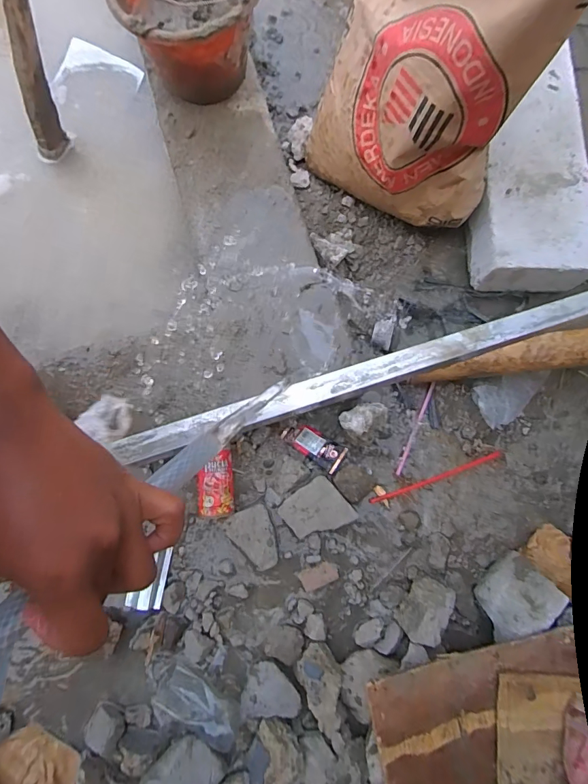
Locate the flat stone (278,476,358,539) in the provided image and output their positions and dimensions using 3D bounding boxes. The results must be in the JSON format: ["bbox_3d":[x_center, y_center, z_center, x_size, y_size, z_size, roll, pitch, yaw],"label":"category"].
[{"bbox_3d":[0.037,0.195,0.657,0.097,0.015,0.087,-38,82,-8],"label":"flat stone"}]

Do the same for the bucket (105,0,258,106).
[{"bbox_3d":[-0.164,-0.612,0.672,0.223,0.155,0.226,0,79,-2],"label":"bucket"}]

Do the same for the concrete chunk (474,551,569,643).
[{"bbox_3d":[0.341,0.322,0.632,0.117,0.061,0.097,-40,83,-8],"label":"concrete chunk"}]

